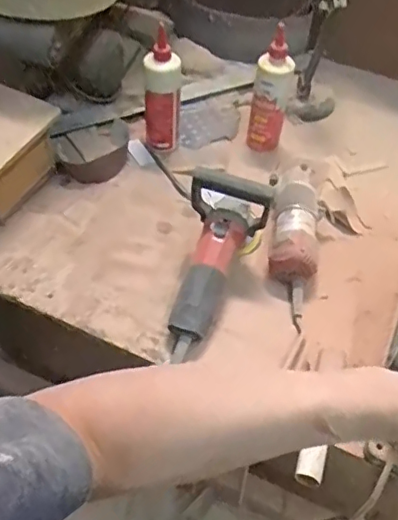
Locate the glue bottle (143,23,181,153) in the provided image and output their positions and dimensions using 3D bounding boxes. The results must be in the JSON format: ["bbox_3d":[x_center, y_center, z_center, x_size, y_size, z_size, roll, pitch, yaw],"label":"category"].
[{"bbox_3d":[-0.068,-0.292,1.016,0.066,0.216,0.068,1,52,-4],"label":"glue bottle"}]

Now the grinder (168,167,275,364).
[{"bbox_3d":[0.019,-0.013,0.831,0.116,0.164,0.254,20,53,11],"label":"grinder"}]

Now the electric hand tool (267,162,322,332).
[{"bbox_3d":[0.158,-0.036,0.915,0.084,0.074,0.291,8,52,2],"label":"electric hand tool"}]

